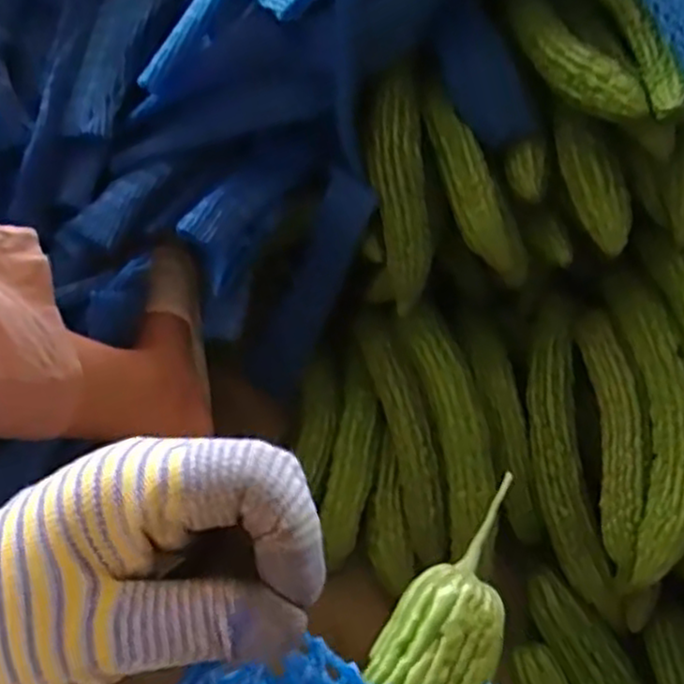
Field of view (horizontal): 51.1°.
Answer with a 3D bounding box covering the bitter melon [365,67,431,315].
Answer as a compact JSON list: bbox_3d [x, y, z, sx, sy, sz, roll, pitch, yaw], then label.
[{"bbox_3d":[0.050,-0.144,0.642,0.055,0.047,0.227,-2,81,-5],"label":"bitter melon"}]

